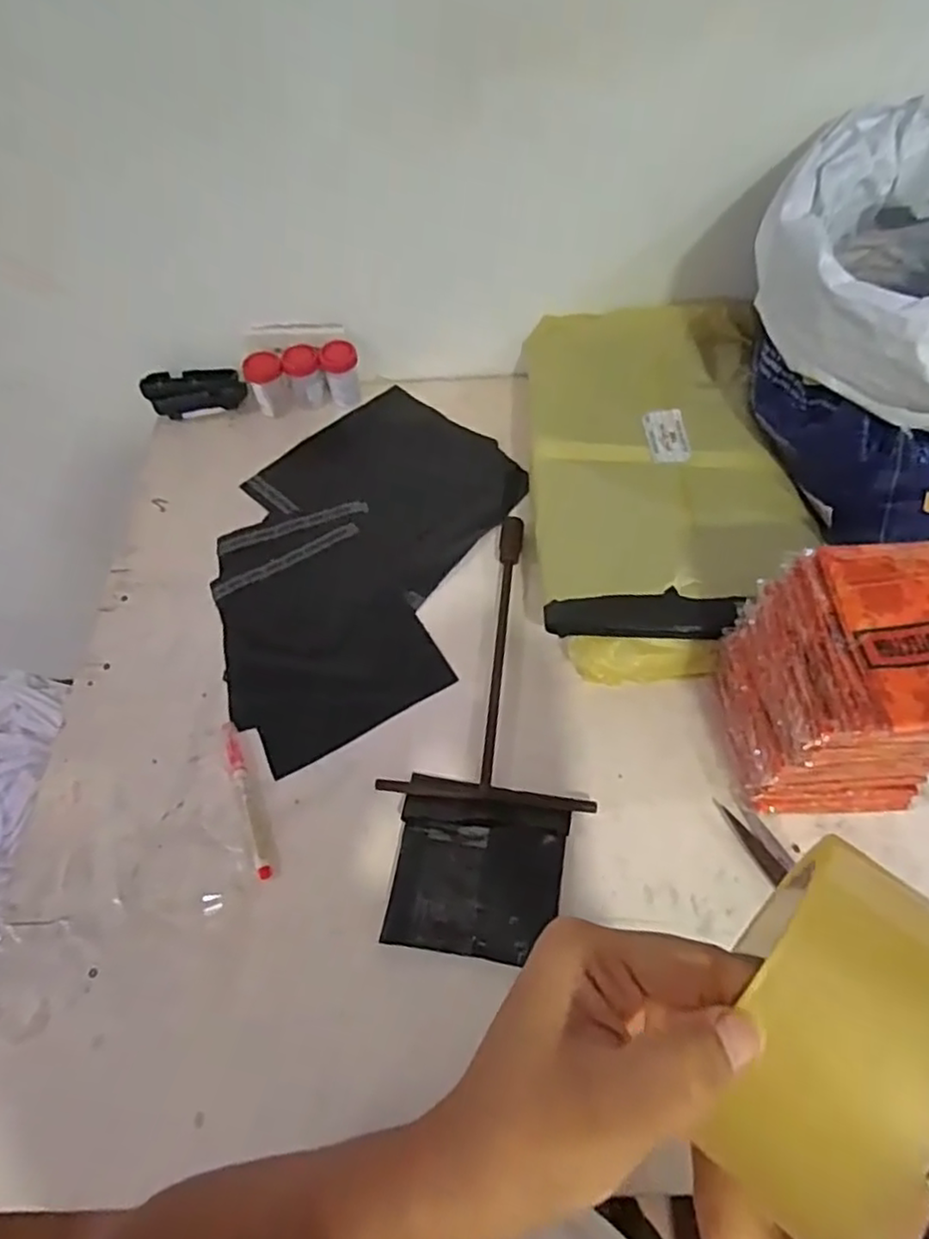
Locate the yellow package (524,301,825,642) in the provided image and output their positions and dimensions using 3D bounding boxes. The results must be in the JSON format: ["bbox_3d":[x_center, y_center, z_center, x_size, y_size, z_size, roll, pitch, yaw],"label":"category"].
[{"bbox_3d":[0.195,-0.166,0.672,0.248,0.050,0.394,-1,57,1],"label":"yellow package"}]

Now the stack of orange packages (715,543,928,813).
[{"bbox_3d":[0.291,0.053,0.499,0.141,0.205,0.138,-2,57,0],"label":"stack of orange packages"}]

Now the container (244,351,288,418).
[{"bbox_3d":[-0.234,-0.279,0.804,0.044,0.071,0.038,-19,59,-10],"label":"container"}]

